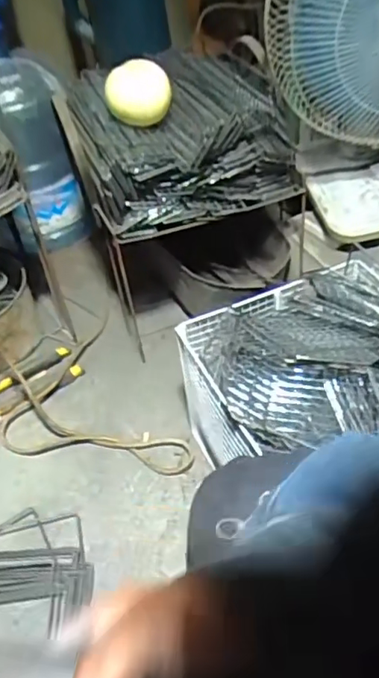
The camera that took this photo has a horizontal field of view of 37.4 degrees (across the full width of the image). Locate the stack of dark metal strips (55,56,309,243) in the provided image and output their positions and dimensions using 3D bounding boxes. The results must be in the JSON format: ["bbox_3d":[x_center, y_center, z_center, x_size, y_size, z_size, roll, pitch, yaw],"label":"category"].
[{"bbox_3d":[-0.023,-0.330,0.920,0.339,0.164,0.292,-17,47,-8],"label":"stack of dark metal strips"}]

